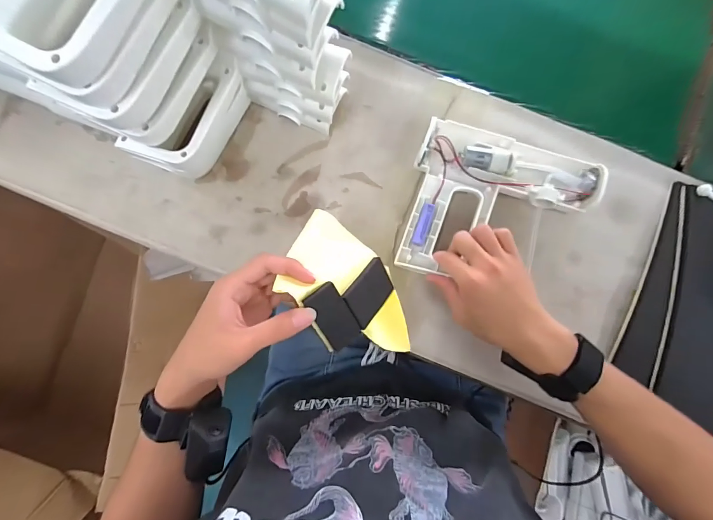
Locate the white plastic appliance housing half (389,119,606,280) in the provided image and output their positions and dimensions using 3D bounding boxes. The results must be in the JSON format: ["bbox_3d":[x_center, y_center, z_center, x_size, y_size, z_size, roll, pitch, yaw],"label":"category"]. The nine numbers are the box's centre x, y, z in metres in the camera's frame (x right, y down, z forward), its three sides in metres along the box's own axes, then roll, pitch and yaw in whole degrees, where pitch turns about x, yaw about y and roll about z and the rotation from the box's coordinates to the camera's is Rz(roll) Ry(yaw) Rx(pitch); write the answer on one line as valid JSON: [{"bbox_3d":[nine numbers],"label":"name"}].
[{"bbox_3d":[0.164,-0.058,0.420,0.205,0.047,0.179,14,87,0],"label":"white plastic appliance housing half"}]

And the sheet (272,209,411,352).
[{"bbox_3d":[0.003,0.039,0.351,0.161,0.043,0.113,41,48,-24],"label":"sheet"}]

